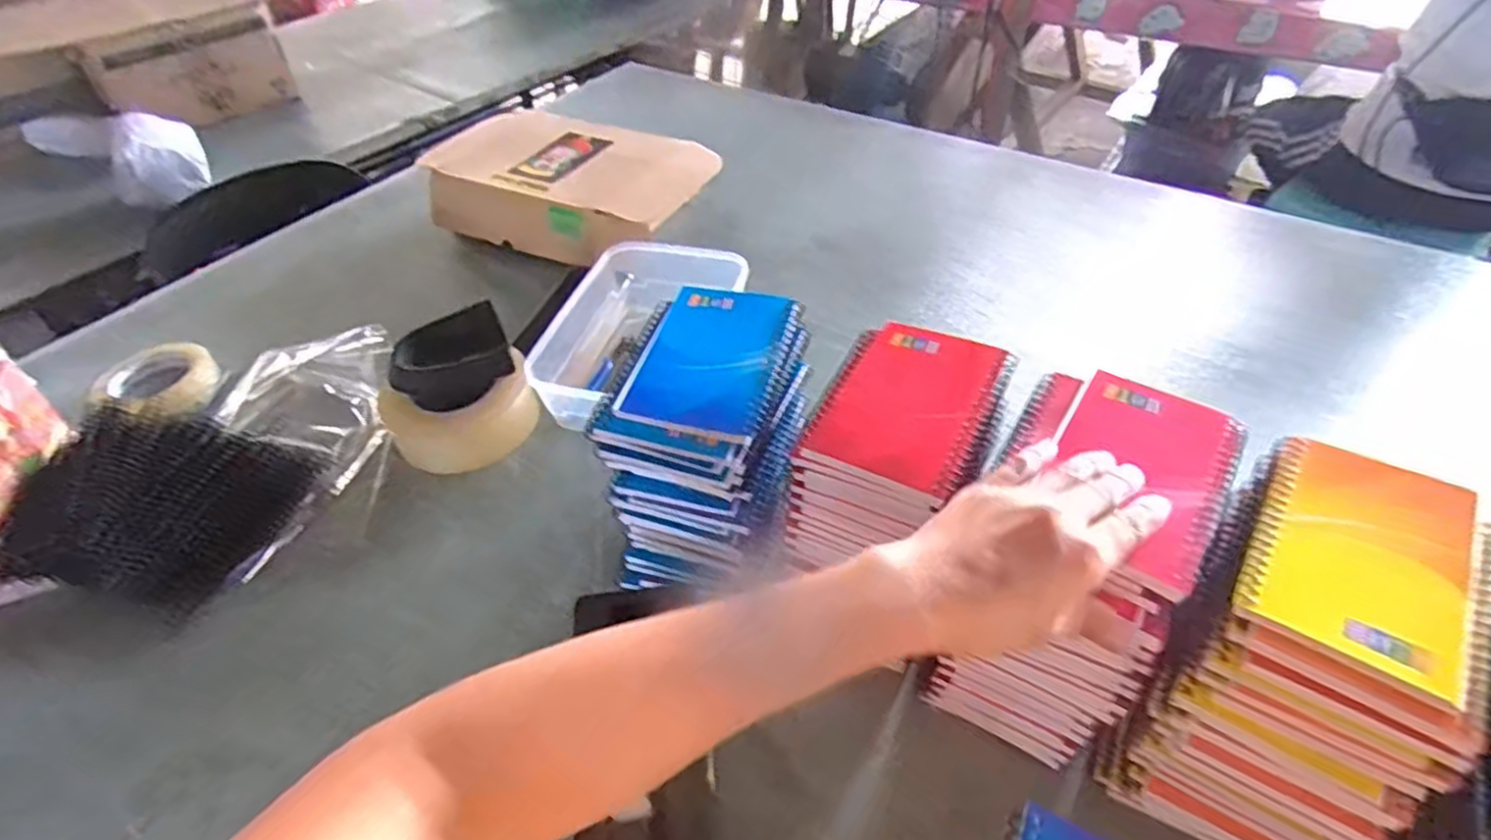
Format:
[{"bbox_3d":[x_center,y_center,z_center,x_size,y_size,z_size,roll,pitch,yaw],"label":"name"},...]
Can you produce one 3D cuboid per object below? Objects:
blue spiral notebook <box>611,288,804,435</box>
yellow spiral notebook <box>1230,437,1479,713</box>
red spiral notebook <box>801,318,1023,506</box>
[{"bbox_3d":[-0.020,-0.039,0.465,0.083,0.014,0.127,9,47,12],"label":"blue spiral notebook"},{"bbox_3d":[0.282,0.060,0.339,0.080,0.009,0.126,27,53,26],"label":"yellow spiral notebook"},{"bbox_3d":[0.099,-0.009,0.439,0.085,0.012,0.129,21,50,22],"label":"red spiral notebook"}]

